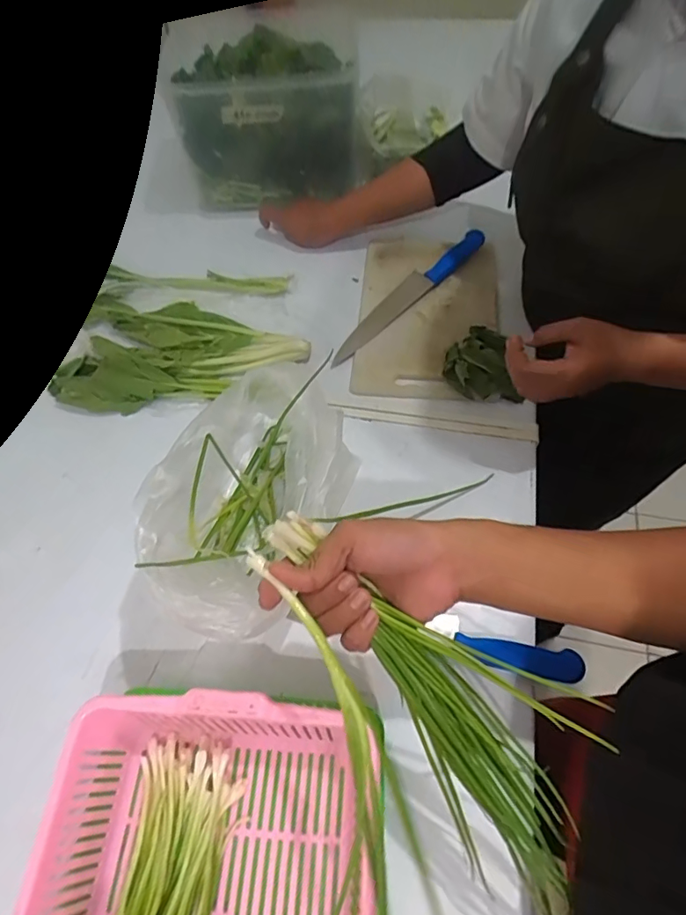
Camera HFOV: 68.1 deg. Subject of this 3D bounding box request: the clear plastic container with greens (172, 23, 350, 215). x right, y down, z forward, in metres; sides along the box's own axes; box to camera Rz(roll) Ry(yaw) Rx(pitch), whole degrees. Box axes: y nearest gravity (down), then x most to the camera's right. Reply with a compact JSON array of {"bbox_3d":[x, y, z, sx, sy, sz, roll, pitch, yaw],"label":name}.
[{"bbox_3d":[-0.120,-0.535,0.818,0.277,0.211,0.103,-11,60,-4],"label":"clear plastic container with greens"}]

